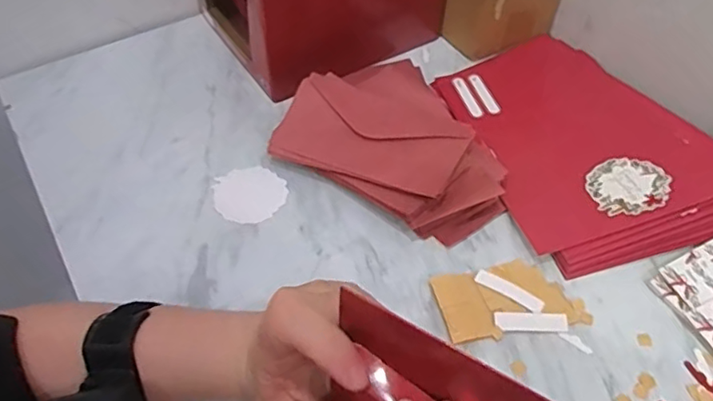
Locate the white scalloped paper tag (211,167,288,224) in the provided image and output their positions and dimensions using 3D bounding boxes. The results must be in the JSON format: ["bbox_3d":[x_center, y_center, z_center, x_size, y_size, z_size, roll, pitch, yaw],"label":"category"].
[{"bbox_3d":[-0.104,-0.007,0.557,0.069,0.004,0.065,33,58,23],"label":"white scalloped paper tag"}]

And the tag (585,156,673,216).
[{"bbox_3d":[0.249,-0.014,0.532,0.070,0.004,0.066,-9,49,11],"label":"tag"}]

